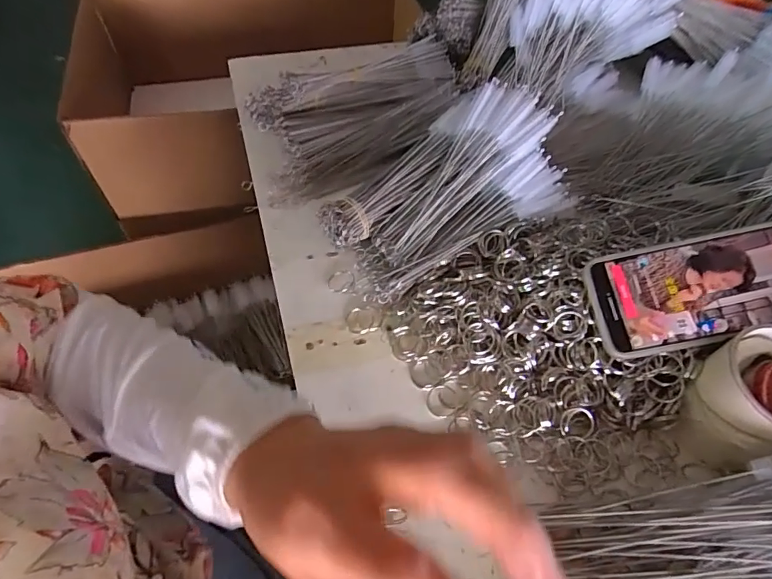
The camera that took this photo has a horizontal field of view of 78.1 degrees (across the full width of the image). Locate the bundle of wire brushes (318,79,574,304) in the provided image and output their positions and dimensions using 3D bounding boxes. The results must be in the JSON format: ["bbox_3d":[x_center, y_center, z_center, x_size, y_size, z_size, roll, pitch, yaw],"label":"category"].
[{"bbox_3d":[0.054,-0.095,0.442,0.227,0.035,0.140,-30,80,-5],"label":"bundle of wire brushes"}]

